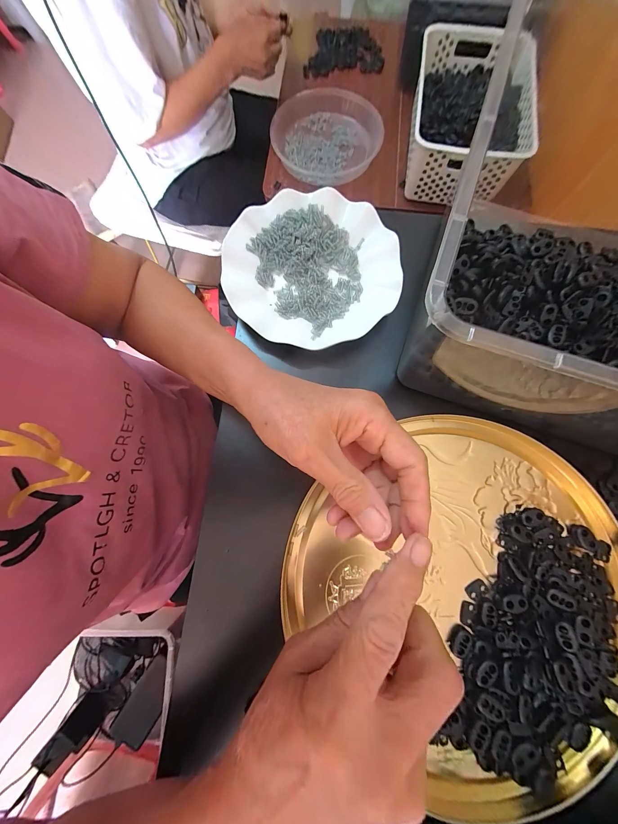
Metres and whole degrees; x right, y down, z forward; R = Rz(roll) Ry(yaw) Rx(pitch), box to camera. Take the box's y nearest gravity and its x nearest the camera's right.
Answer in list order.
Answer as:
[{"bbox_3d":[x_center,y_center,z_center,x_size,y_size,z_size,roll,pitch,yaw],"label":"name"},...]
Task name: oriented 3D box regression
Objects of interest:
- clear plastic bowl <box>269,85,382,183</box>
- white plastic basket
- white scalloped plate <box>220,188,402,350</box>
[{"bbox_3d":[0.038,-0.609,0.608,0.234,0.053,0.220,0,77,1],"label":"clear plastic bowl"},{"bbox_3d":[0.314,-0.588,0.539,0.199,0.110,0.316,8,78,3],"label":"white plastic basket"},{"bbox_3d":[0.003,-0.153,0.296,0.177,0.022,0.177,0,77,1],"label":"white scalloped plate"}]

